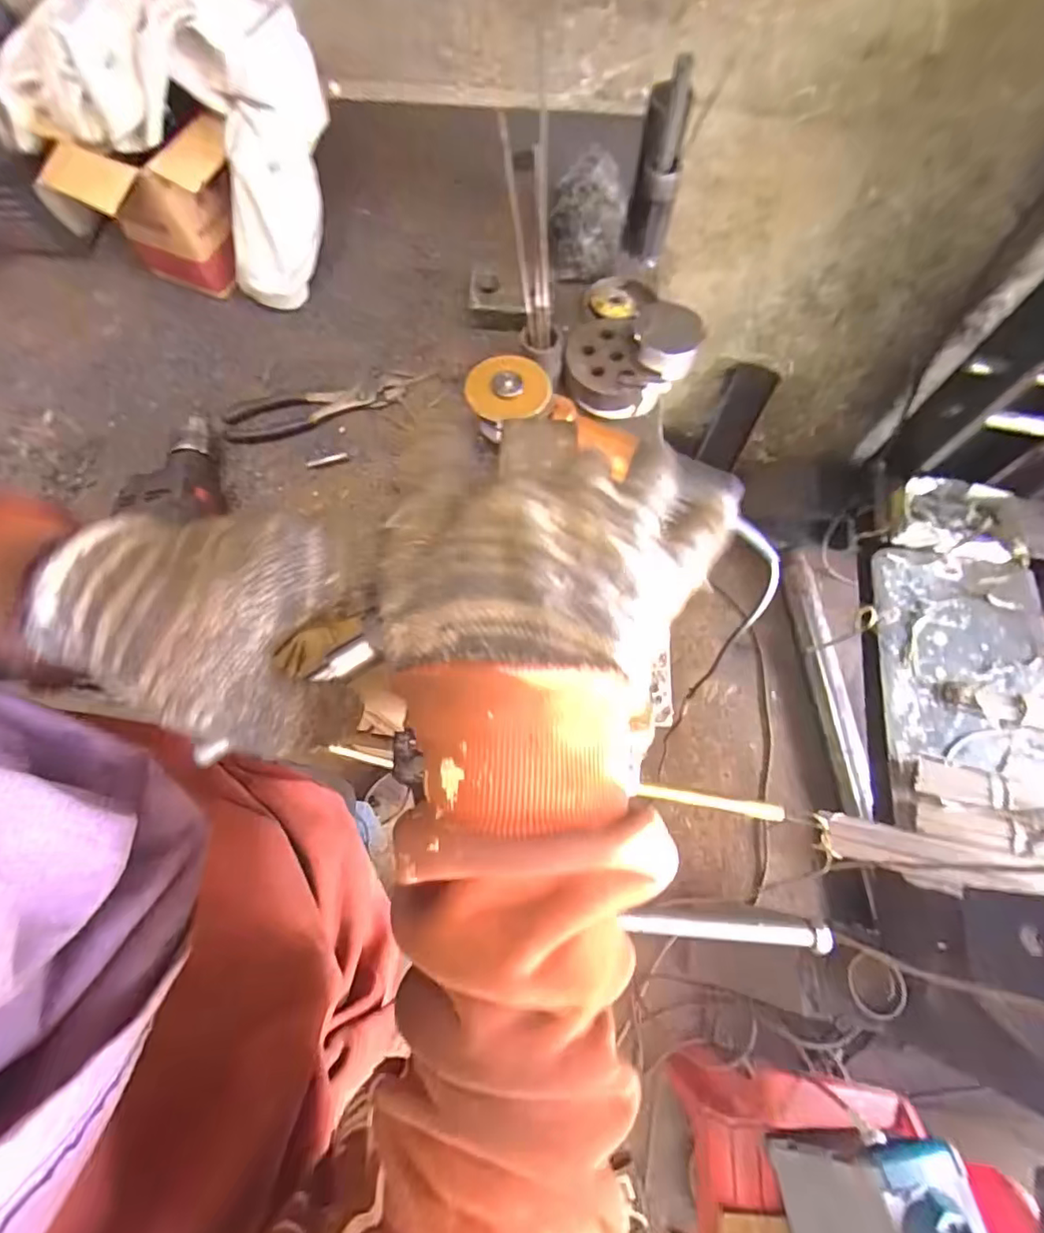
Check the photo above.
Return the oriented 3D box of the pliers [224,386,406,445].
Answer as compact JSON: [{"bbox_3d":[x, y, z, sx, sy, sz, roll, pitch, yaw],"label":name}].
[{"bbox_3d":[-0.234,-0.238,0.611,0.198,0.009,0.059,-16,71,-6],"label":"pliers"}]

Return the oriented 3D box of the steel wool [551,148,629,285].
[{"bbox_3d":[0.081,-0.484,0.651,0.088,0.107,0.085,8,70,3],"label":"steel wool"}]

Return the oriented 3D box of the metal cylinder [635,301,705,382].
[{"bbox_3d":[0.152,-0.291,0.565,0.067,0.034,0.064,19,71,6],"label":"metal cylinder"}]

